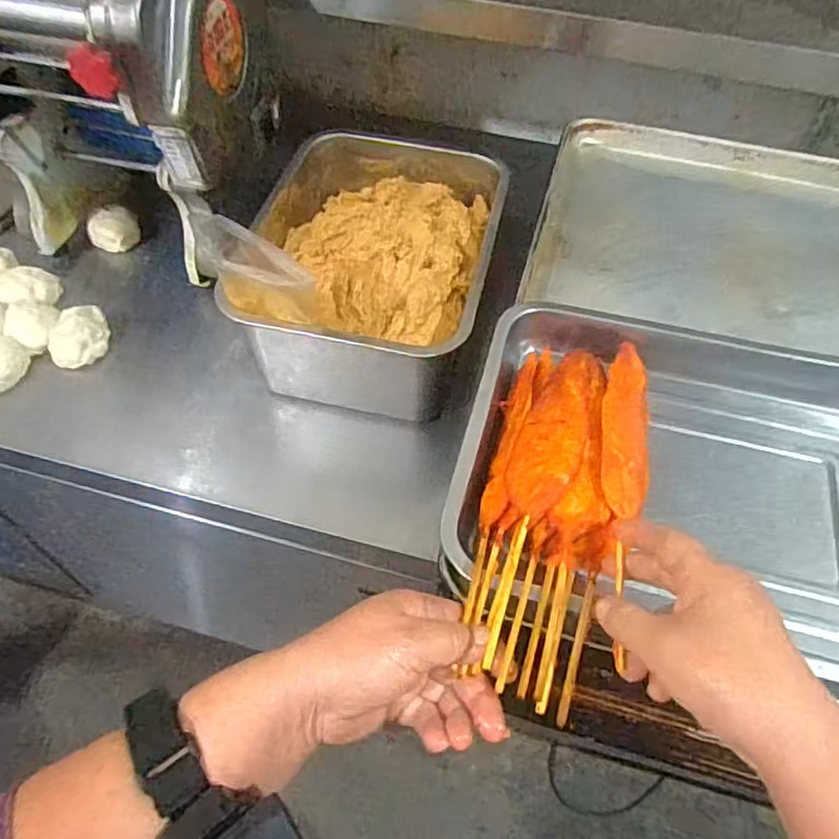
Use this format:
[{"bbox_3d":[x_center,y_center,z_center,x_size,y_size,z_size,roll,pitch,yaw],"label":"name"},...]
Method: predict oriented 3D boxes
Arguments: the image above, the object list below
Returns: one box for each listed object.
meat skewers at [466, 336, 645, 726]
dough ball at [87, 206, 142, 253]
[{"bbox_3d":[0.097,0.048,0.423,0.107,0.048,0.279,16,53,8],"label":"meat skewers"},{"bbox_3d":[-0.424,-0.265,0.883,0.065,0.049,0.061,2,54,-2],"label":"dough ball"}]

